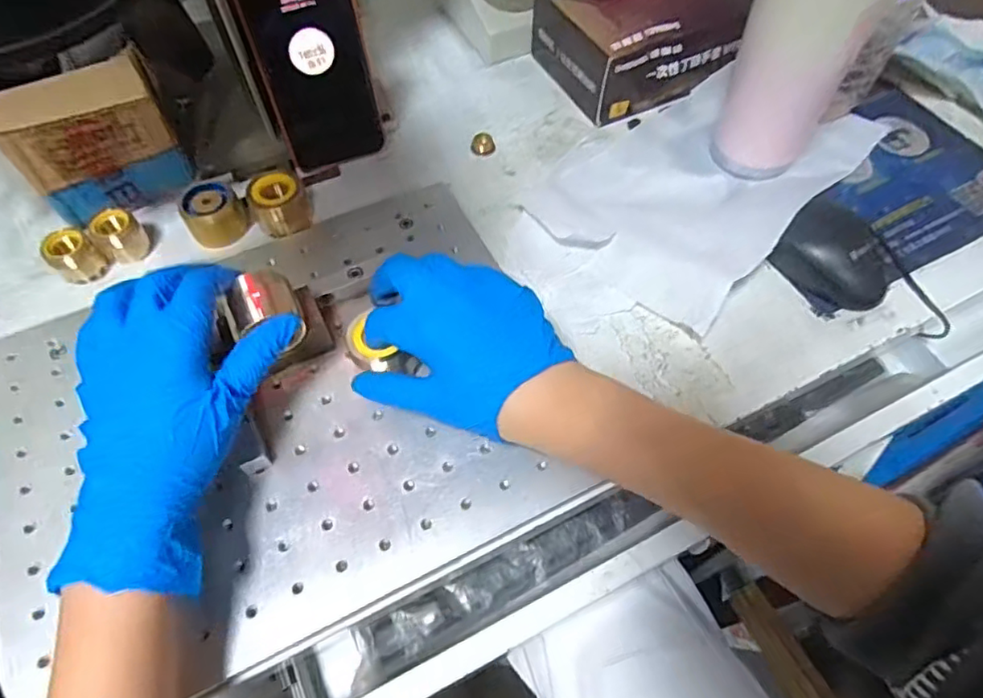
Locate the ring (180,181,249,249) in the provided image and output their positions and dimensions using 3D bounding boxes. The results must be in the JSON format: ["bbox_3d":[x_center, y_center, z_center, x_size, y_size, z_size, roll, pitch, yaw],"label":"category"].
[{"bbox_3d":[-0.205,-0.099,0.434,0.040,0.030,0.035,-32,63,-17],"label":"ring"}]

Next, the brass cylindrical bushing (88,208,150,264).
[{"bbox_3d":[-0.272,-0.084,0.430,0.025,0.032,0.029,39,67,22],"label":"brass cylindrical bushing"}]

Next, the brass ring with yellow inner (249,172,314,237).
[{"bbox_3d":[-0.157,-0.108,0.438,0.037,0.033,0.031,-13,59,-7],"label":"brass ring with yellow inner"}]

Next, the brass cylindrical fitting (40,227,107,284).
[{"bbox_3d":[-0.298,-0.066,0.420,0.029,0.034,0.024,-39,65,-20],"label":"brass cylindrical fitting"}]

